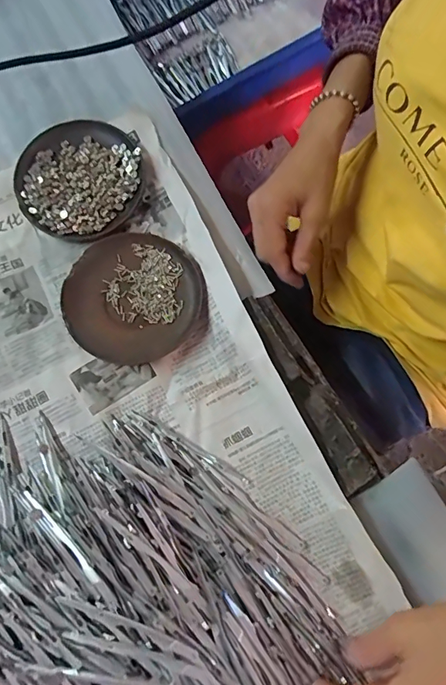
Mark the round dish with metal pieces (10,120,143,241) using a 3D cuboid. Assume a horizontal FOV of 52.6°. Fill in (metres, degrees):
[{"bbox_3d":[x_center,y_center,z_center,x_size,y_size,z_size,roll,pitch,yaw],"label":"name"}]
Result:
[{"bbox_3d":[-0.131,-0.149,0.420,0.114,0.020,0.111,0,76,0],"label":"round dish with metal pieces"}]

